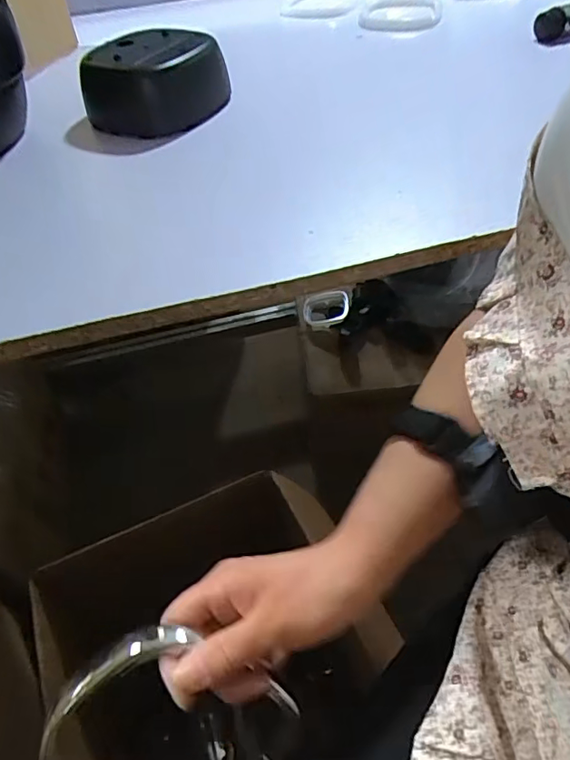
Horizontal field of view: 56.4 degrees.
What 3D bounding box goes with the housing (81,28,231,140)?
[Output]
[{"bbox_3d":[-0.138,-0.317,0.565,0.107,0.068,0.122,23,54,25],"label":"housing"}]

